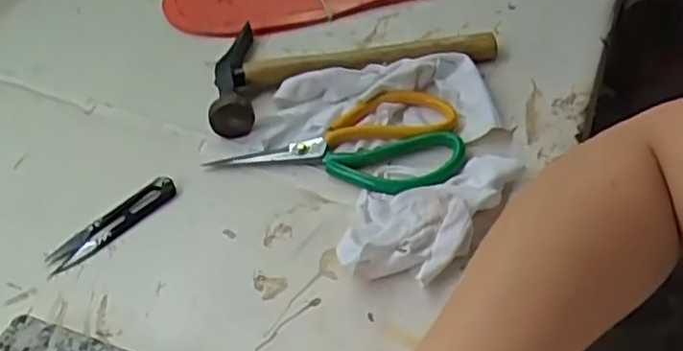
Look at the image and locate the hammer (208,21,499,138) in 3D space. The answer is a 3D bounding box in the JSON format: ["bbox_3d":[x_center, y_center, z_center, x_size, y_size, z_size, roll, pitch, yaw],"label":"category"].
[{"bbox_3d":[0.000,-0.110,0.579,0.239,0.027,0.115,-17,46,-7],"label":"hammer"}]

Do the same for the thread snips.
[{"bbox_3d":[-0.165,0.033,0.489,0.099,0.014,0.025,-38,52,-24],"label":"thread snips"}]

